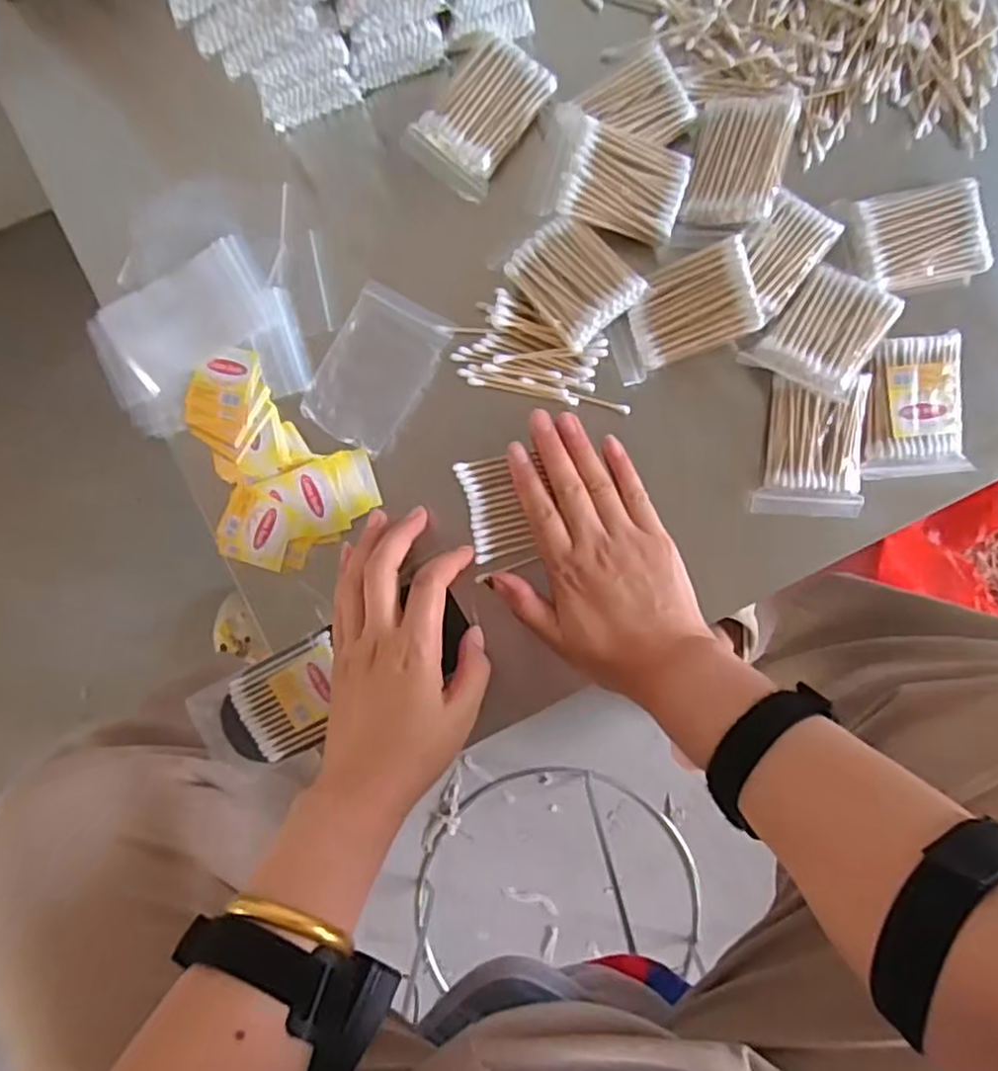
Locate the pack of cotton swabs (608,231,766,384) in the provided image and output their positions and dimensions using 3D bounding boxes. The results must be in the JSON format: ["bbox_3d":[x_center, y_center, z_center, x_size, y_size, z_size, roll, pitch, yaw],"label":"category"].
[{"bbox_3d":[0.110,-0.134,0.426,0.089,0.008,0.053,-21,95,21],"label":"pack of cotton swabs"}]

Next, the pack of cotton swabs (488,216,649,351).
[{"bbox_3d":[0.043,-0.160,0.431,0.056,0.020,0.080,-39,87,1],"label":"pack of cotton swabs"}]

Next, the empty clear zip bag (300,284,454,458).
[{"bbox_3d":[-0.078,-0.105,0.449,0.064,0.011,0.095,29,89,3],"label":"empty clear zip bag"}]

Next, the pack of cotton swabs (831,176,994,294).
[{"bbox_3d":[0.253,-0.181,0.428,0.078,0.015,0.062,-10,87,2],"label":"pack of cotton swabs"}]

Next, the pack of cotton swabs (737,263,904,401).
[{"bbox_3d":[0.194,-0.122,0.420,0.061,0.010,0.077,33,81,17],"label":"pack of cotton swabs"}]

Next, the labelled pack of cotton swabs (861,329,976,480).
[{"bbox_3d":[0.252,-0.079,0.428,0.059,0.009,0.083,-4,88,2],"label":"labelled pack of cotton swabs"}]

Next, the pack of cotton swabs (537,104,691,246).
[{"bbox_3d":[0.071,-0.220,0.428,0.085,0.022,0.061,13,88,3],"label":"pack of cotton swabs"}]

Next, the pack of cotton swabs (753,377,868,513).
[{"bbox_3d":[0.192,-0.054,0.430,0.062,0.021,0.081,3,88,3],"label":"pack of cotton swabs"}]

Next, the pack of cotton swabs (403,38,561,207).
[{"bbox_3d":[-0.013,-0.266,0.444,0.060,0.022,0.085,35,90,3],"label":"pack of cotton swabs"}]

